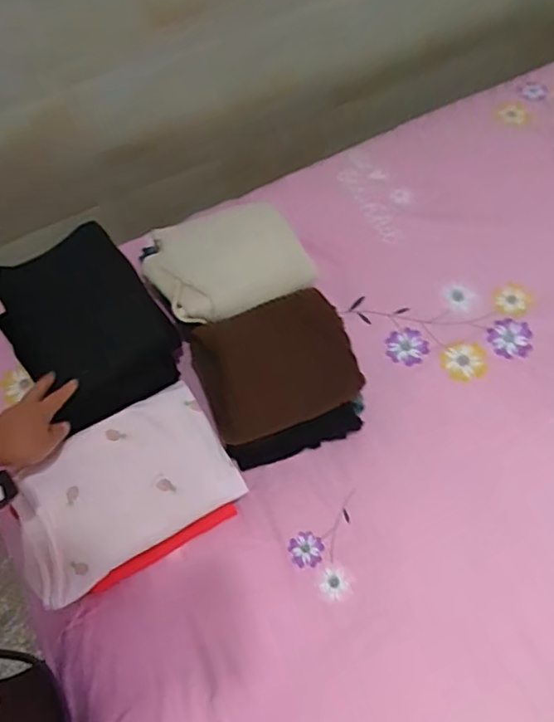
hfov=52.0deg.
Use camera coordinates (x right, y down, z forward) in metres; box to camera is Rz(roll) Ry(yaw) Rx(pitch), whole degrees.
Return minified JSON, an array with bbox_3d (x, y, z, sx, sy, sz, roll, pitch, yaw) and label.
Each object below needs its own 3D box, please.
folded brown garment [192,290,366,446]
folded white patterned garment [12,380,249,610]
[{"bbox_3d":[0.001,-0.001,0.769,0.209,0.048,0.162,-21,66,-9],"label":"folded brown garment"},{"bbox_3d":[-0.197,0.156,0.705,0.265,0.045,0.168,-31,70,-11],"label":"folded white patterned garment"}]

